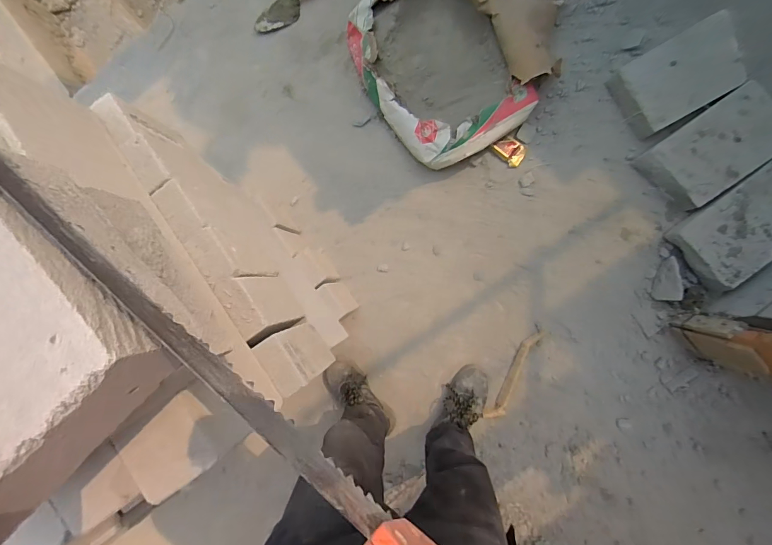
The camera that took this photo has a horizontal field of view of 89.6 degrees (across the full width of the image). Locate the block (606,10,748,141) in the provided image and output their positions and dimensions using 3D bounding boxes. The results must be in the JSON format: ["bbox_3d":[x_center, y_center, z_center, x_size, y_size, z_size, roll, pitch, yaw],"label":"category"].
[{"bbox_3d":[0.861,-0.576,1.149,0.332,0.067,0.224,-29,85,7],"label":"block"}]

